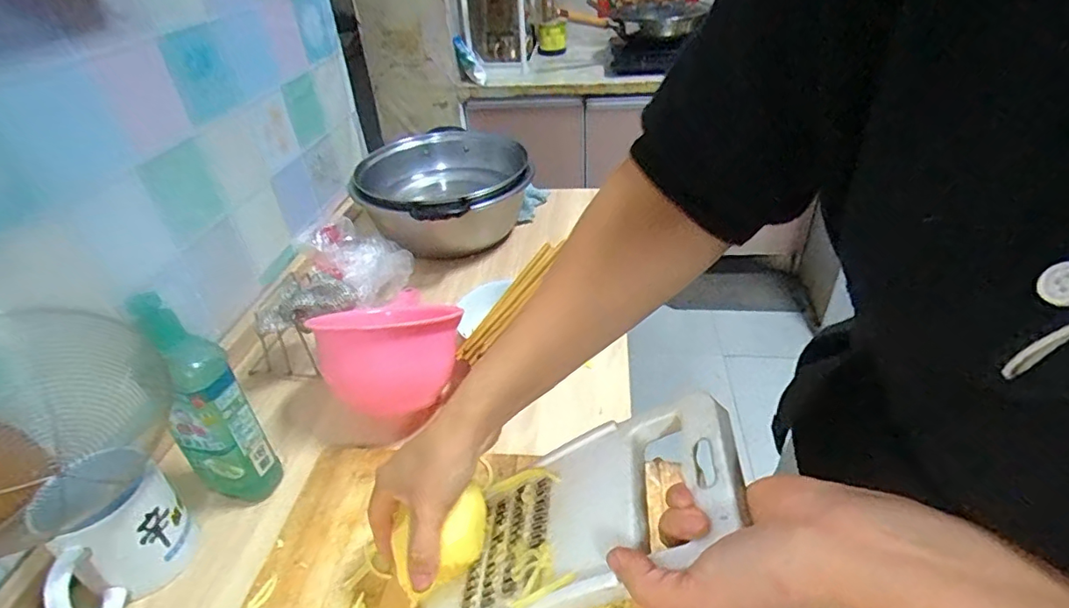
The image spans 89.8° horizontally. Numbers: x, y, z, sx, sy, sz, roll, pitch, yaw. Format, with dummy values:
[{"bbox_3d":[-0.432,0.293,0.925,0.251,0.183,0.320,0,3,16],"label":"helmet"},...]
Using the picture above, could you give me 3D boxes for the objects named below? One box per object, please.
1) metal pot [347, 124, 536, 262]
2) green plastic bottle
[{"bbox_3d":[-0.138,-0.168,0.855,0.257,0.124,0.280,-3,36,2],"label":"metal pot"},{"bbox_3d":[-0.279,0.087,0.455,0.067,0.185,0.040,5,35,11],"label":"green plastic bottle"}]

